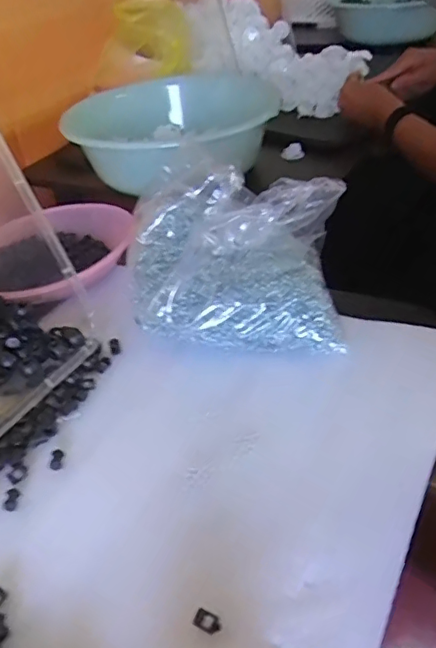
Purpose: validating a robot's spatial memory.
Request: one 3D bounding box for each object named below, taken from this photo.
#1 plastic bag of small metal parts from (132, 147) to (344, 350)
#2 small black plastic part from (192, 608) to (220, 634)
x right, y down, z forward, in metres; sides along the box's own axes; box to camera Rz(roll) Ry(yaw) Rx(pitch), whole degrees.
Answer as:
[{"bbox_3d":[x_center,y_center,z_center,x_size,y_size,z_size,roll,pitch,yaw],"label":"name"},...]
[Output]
[{"bbox_3d":[0.010,-0.062,0.482,0.183,0.124,0.138,0,38,6],"label":"plastic bag of small metal parts"},{"bbox_3d":[-0.006,0.159,0.299,0.015,0.004,0.009,15,42,25],"label":"small black plastic part"}]

